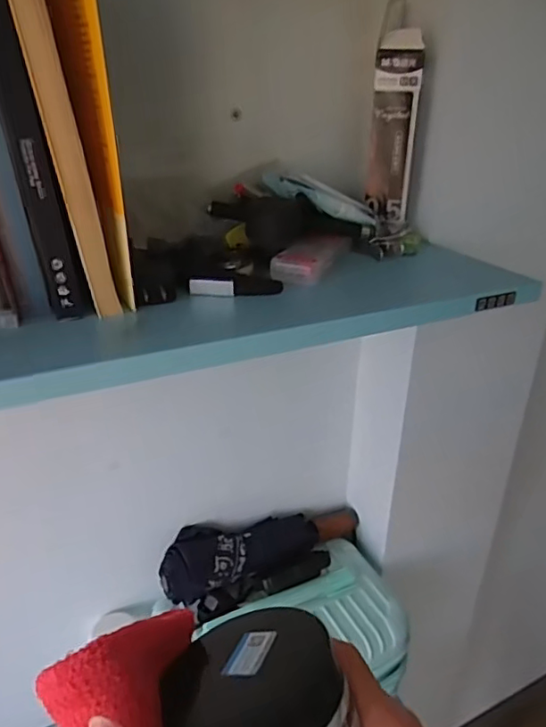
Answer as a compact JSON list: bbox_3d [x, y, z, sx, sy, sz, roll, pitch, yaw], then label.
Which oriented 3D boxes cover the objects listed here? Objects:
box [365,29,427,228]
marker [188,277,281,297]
[{"bbox_3d":[0.125,-0.243,0.581,0.047,0.174,0.027,11,28,21],"label":"box"},{"bbox_3d":[-0.029,-0.062,0.446,0.073,0.014,0.012,-5,27,-12],"label":"marker"}]

